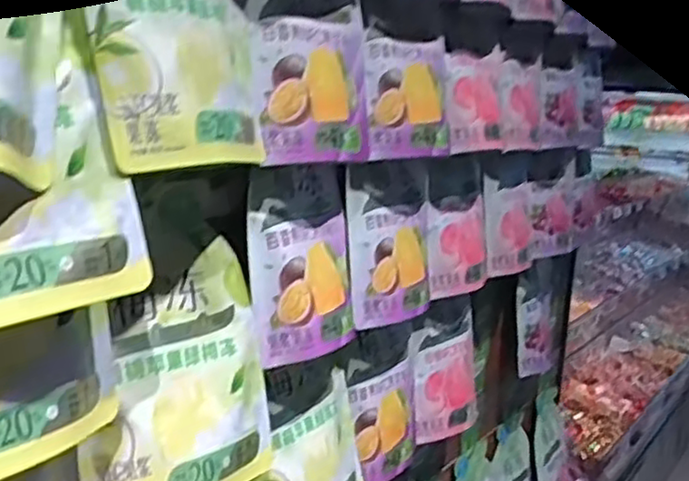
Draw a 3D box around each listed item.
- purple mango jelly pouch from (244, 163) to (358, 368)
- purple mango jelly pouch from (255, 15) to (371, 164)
[{"bbox_3d":[-0.026,0.013,0.523,0.019,0.135,0.119,-12,-2,35],"label":"purple mango jelly pouch"},{"bbox_3d":[-0.014,-0.107,0.507,0.019,0.100,0.120,-6,4,43],"label":"purple mango jelly pouch"}]

